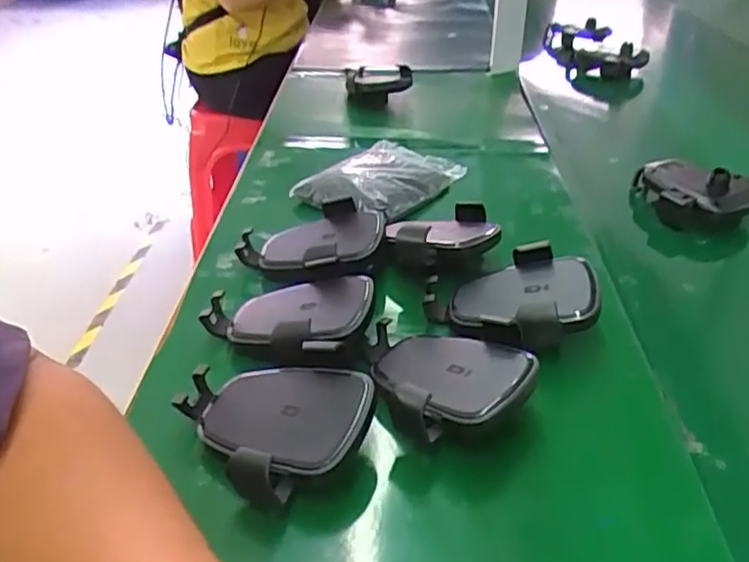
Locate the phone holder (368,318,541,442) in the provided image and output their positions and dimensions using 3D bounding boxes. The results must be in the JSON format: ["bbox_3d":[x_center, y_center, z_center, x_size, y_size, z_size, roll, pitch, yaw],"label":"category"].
[{"bbox_3d":[0.040,0.066,0.401,0.110,0.050,0.087,11,39,18],"label":"phone holder"}]

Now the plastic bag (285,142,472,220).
[{"bbox_3d":[0.009,-0.108,0.659,0.116,0.034,0.180,17,42,25],"label":"plastic bag"}]

